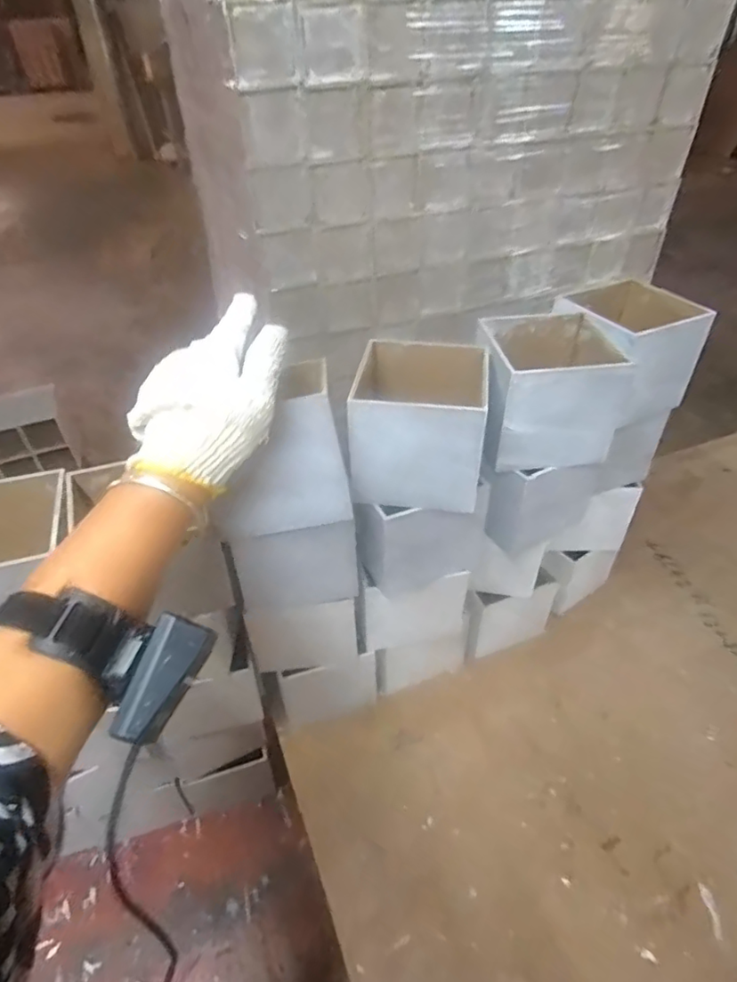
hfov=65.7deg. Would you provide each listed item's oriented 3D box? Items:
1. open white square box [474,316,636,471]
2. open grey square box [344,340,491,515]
[{"bbox_3d":[0.166,-0.101,0.561,0.123,0.100,0.121,-4,42,-5],"label":"open white square box"},{"bbox_3d":[0.046,-0.065,0.513,0.110,0.114,0.115,6,42,6],"label":"open grey square box"}]

